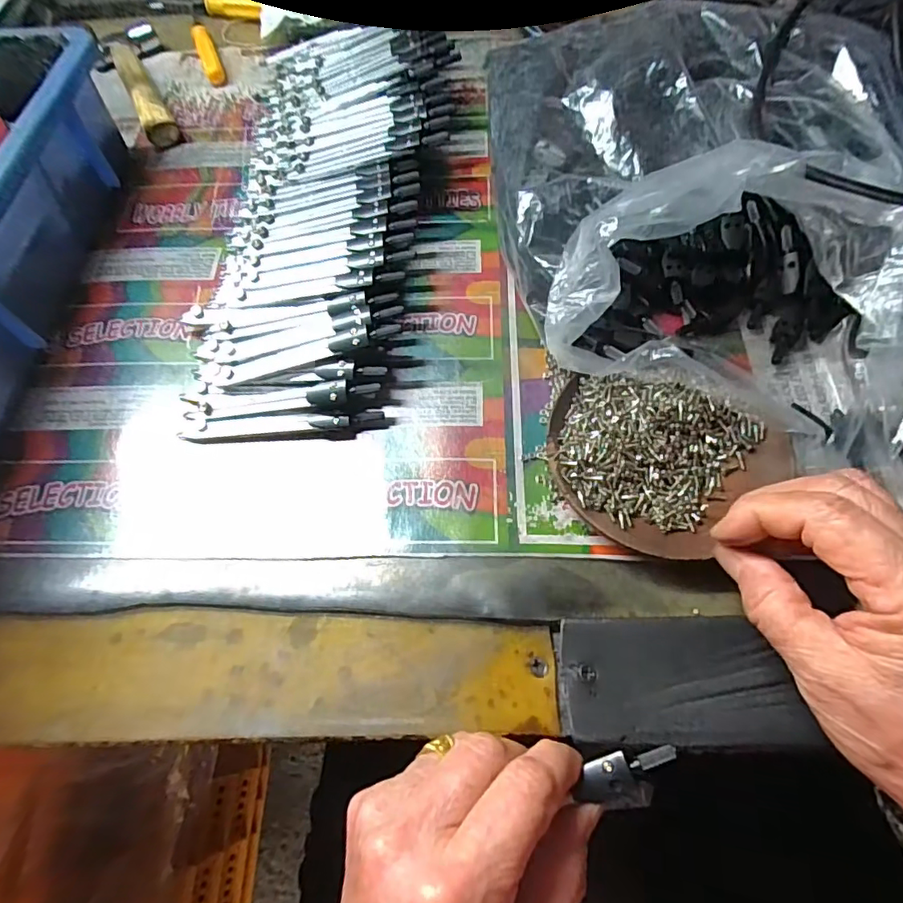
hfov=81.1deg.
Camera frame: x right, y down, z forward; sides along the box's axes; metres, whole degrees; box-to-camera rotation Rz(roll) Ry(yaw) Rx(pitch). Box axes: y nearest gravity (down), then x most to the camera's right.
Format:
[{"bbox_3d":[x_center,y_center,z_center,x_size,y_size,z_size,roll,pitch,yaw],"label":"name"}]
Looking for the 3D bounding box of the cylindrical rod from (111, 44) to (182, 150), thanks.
[{"bbox_3d":[-0.251,-0.294,0.430,0.022,0.020,0.131,-26,65,-10],"label":"cylindrical rod"}]

